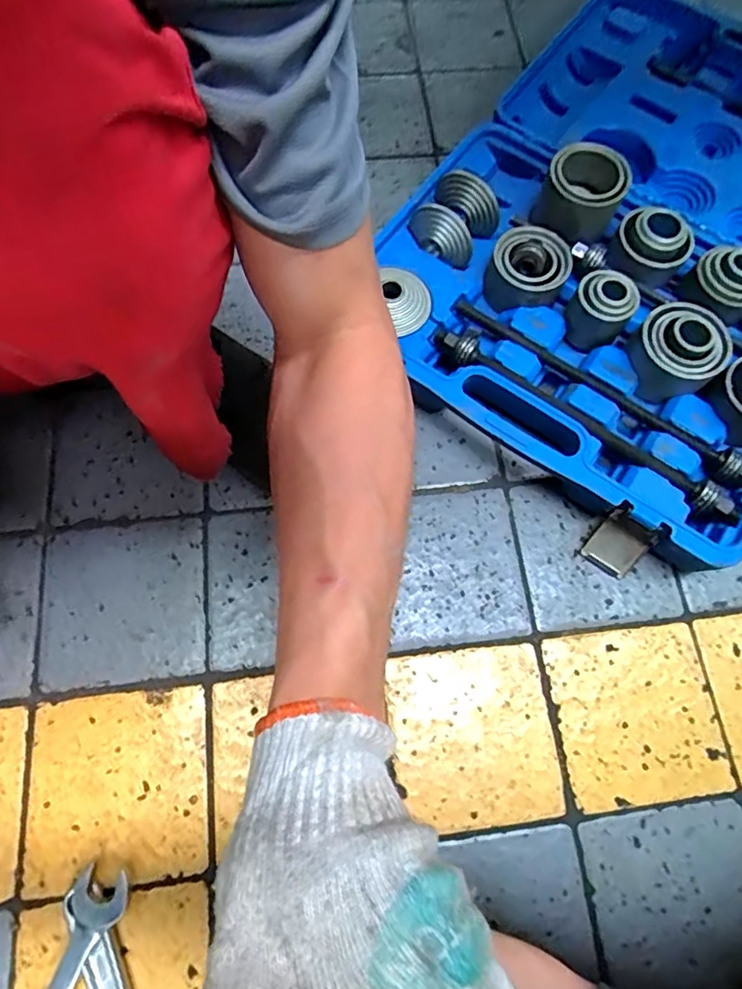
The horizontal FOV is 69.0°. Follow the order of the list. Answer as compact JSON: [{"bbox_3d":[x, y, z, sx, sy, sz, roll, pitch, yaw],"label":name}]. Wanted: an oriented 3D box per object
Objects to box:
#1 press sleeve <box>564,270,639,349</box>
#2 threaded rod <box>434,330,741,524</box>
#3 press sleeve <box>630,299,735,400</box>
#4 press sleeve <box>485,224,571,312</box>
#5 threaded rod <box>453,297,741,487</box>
[{"bbox_3d":[0.249,-0.202,0.587,0.062,0.065,0.067,1,71,-2],"label":"press sleeve"},{"bbox_3d":[0.213,-0.078,0.554,0.343,0.028,0.033,36,73,10],"label":"threaded rod"},{"bbox_3d":[0.327,-0.153,0.575,0.086,0.061,0.094,1,71,-2],"label":"press sleeve"},{"bbox_3d":[0.170,-0.245,0.598,0.084,0.047,0.086,33,73,9],"label":"press sleeve"},{"bbox_3d":[0.241,-0.117,0.576,0.346,0.033,0.029,37,73,10],"label":"threaded rod"}]

